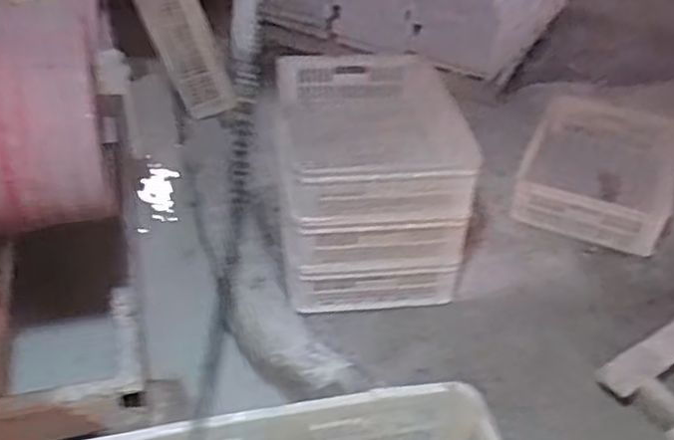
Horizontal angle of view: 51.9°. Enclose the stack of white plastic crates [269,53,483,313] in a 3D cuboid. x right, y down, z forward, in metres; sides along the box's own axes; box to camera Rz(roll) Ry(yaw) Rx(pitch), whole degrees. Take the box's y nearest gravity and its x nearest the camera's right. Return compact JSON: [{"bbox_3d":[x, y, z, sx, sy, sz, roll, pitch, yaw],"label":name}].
[{"bbox_3d":[0.076,-0.125,1.738,0.427,0.335,0.575,-2,39,-6],"label":"stack of white plastic crates"}]

